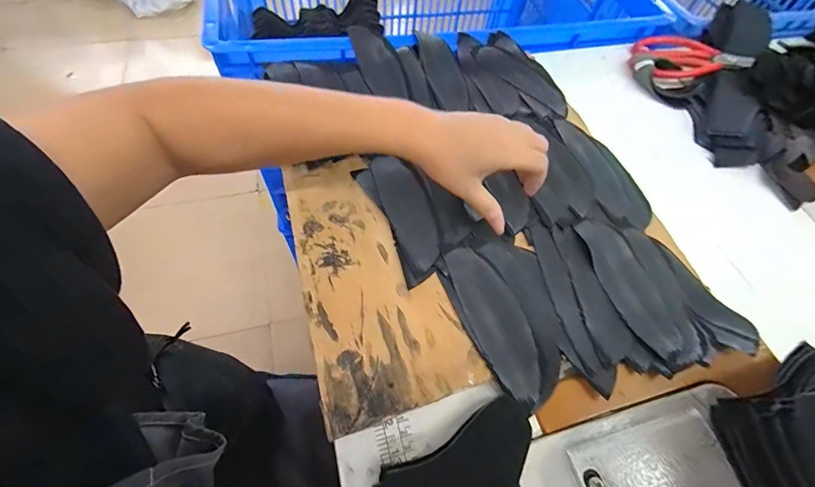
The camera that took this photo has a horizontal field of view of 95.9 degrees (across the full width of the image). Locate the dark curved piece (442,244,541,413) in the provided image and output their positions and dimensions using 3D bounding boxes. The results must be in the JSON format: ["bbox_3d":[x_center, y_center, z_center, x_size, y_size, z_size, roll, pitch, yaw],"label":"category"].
[{"bbox_3d":[0.074,0.063,0.308,0.046,0.004,0.136,-16,62,-10],"label":"dark curved piece"}]

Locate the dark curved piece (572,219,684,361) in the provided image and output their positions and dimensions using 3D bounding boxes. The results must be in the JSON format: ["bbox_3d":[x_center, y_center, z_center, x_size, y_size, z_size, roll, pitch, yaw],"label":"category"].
[{"bbox_3d":[0.196,0.033,0.325,0.044,0.012,0.131,-11,60,-10],"label":"dark curved piece"}]

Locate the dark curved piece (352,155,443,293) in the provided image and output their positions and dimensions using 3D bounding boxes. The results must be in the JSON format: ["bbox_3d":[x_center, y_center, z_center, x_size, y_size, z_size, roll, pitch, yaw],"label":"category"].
[{"bbox_3d":[-0.003,-0.030,0.356,0.054,0.005,0.140,-20,62,-15],"label":"dark curved piece"}]

